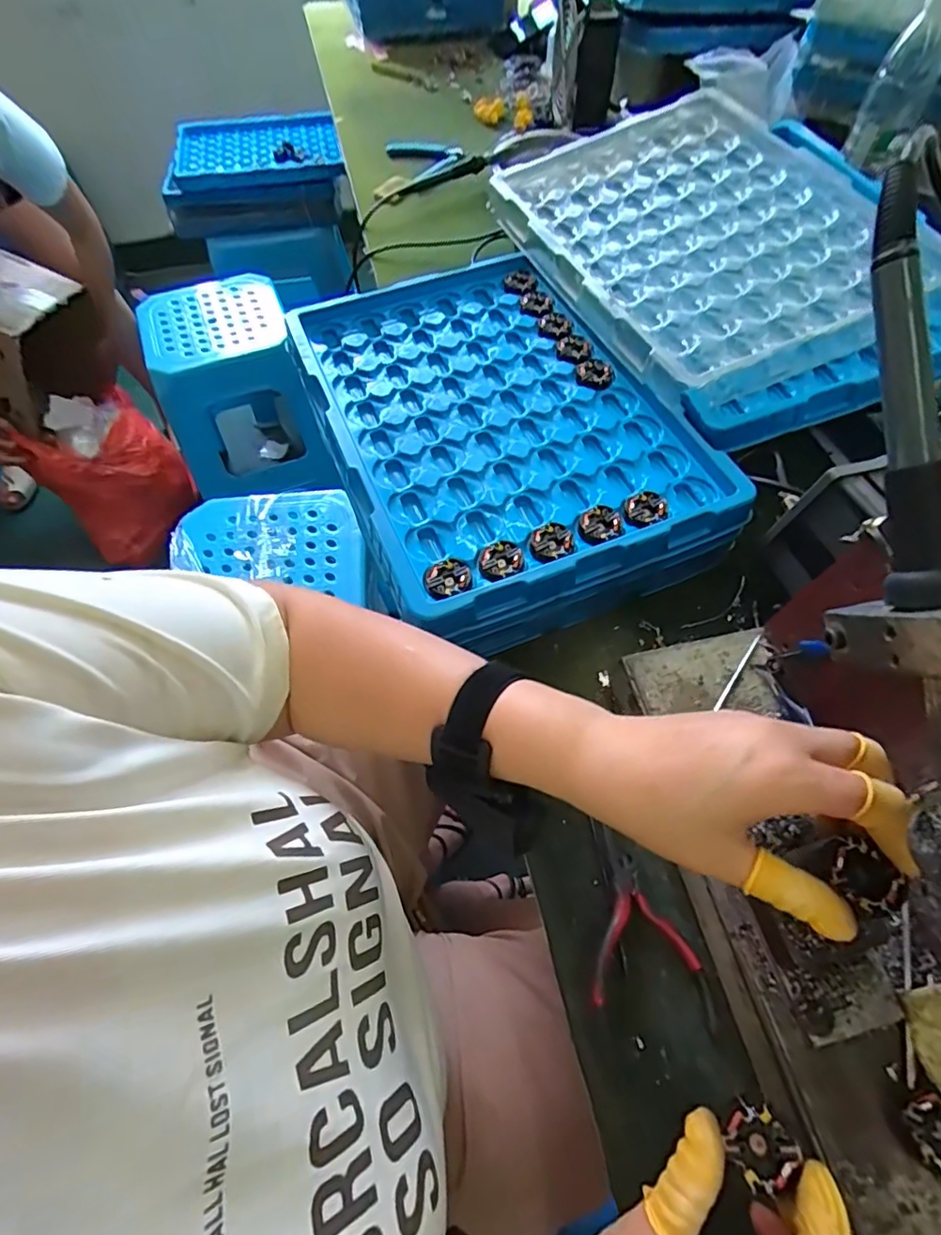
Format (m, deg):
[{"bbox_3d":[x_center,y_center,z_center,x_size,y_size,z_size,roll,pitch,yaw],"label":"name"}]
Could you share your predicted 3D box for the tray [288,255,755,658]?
[{"bbox_3d":[0.013,-0.165,0.499,0.265,0.066,0.374,-22,61,-10],"label":"tray"}]

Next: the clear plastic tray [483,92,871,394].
[{"bbox_3d":[0.208,-0.365,0.532,0.271,0.022,0.356,-23,64,-4],"label":"clear plastic tray"}]

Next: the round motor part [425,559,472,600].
[{"bbox_3d":[-0.016,-0.027,0.395,0.032,0.007,0.030,-1,60,2],"label":"round motor part"}]

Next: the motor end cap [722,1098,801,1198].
[{"bbox_3d":[0.118,0.217,0.234,0.024,0.009,0.026,-1,60,2],"label":"motor end cap"}]

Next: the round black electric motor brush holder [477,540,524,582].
[{"bbox_3d":[0.021,-0.040,0.403,0.032,0.007,0.029,-14,60,-6],"label":"round black electric motor brush holder"}]

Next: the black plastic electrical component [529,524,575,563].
[{"bbox_3d":[0.059,-0.053,0.410,0.028,0.007,0.033,35,67,20],"label":"black plastic electrical component"}]

